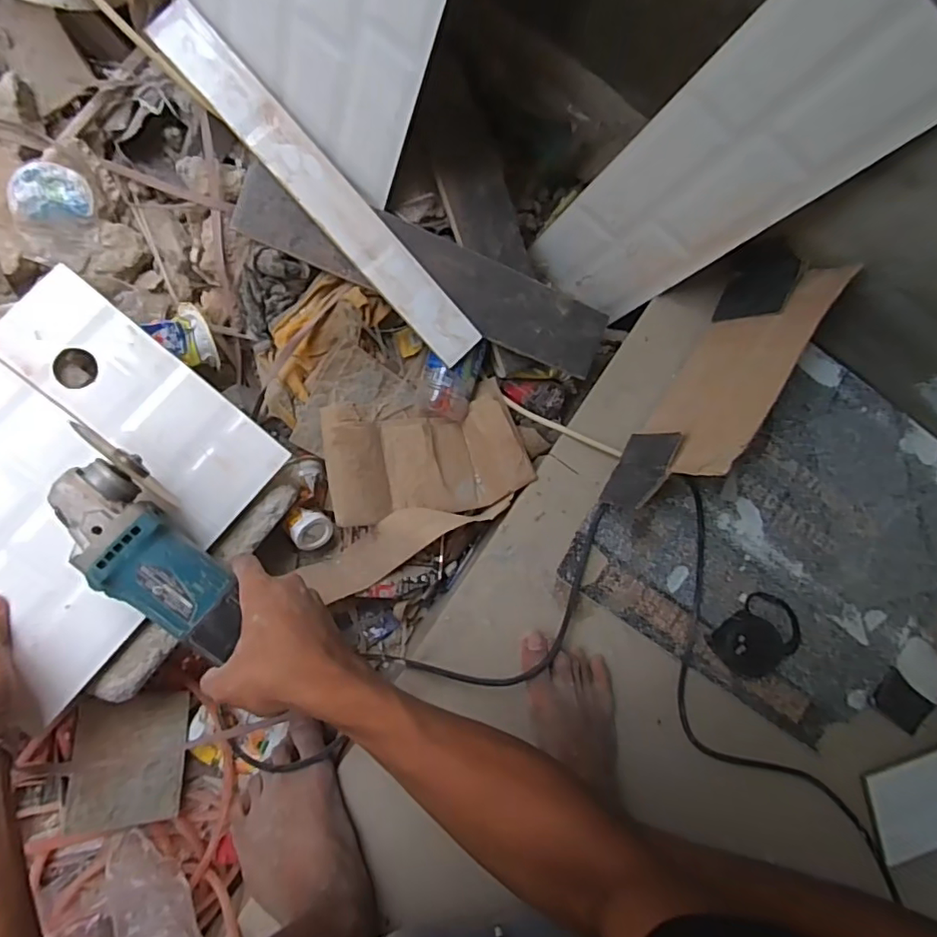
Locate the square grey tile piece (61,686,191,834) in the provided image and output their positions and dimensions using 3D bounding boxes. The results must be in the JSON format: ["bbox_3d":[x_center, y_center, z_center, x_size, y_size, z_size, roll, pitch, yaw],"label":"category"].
[{"bbox_3d":[-0.332,0.286,0.542,0.096,0.008,0.117,8,76,-32],"label":"square grey tile piece"}]

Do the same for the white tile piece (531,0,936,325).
[{"bbox_3d":[0.203,-0.254,0.510,0.139,0.405,0.016,40,71,-12],"label":"white tile piece"}]

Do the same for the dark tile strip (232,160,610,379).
[{"bbox_3d":[-0.037,-0.202,0.577,0.391,0.012,0.076,21,95,-13],"label":"dark tile strip"}]

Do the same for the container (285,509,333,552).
[{"bbox_3d":[-0.170,0.061,0.578,0.040,0.037,0.049,-53,136,-5],"label":"container"}]

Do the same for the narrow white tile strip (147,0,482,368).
[{"bbox_3d":[-0.133,-0.259,0.532,0.052,0.010,0.387,-44,105,1],"label":"narrow white tile strip"}]

